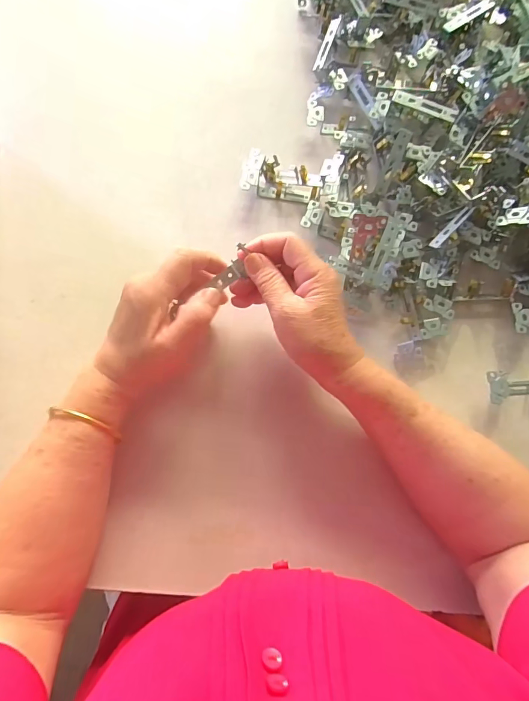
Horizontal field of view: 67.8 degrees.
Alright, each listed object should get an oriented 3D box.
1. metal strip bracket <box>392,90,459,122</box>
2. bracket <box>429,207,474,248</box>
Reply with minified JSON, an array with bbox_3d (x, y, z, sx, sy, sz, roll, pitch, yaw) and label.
[{"bbox_3d":[0.169,-0.257,0.412,0.068,0.010,0.014,29,79,3],"label":"metal strip bracket"},{"bbox_3d":[0.193,-0.126,0.407,0.010,0.010,0.050,45,102,9],"label":"bracket"}]

